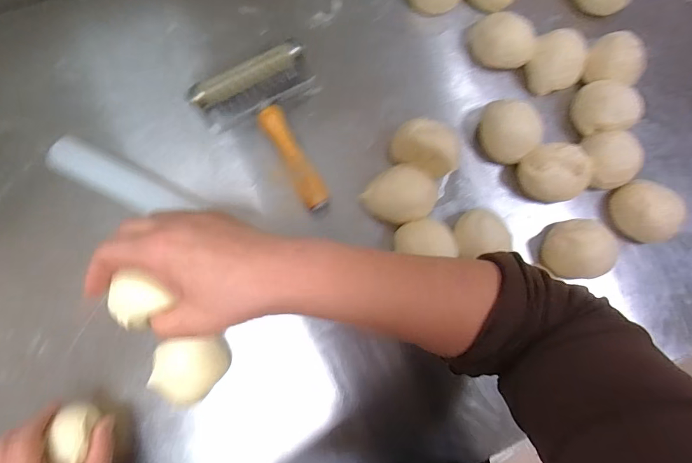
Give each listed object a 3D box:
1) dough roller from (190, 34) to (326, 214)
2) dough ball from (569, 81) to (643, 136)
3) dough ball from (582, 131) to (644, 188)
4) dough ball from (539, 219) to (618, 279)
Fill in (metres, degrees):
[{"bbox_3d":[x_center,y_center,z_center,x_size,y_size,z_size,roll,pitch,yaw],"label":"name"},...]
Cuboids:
[{"bbox_3d":[-0.070,-0.101,0.416,0.127,0.041,0.175,-28,84,-8],"label":"dough roller"},{"bbox_3d":[0.283,-0.136,0.430,0.050,0.040,0.061,-31,85,-8],"label":"dough ball"},{"bbox_3d":[0.289,-0.078,0.426,0.048,0.034,0.060,5,81,-4],"label":"dough ball"},{"bbox_3d":[0.243,0.018,0.410,0.065,0.056,0.060,1,81,-4],"label":"dough ball"}]

